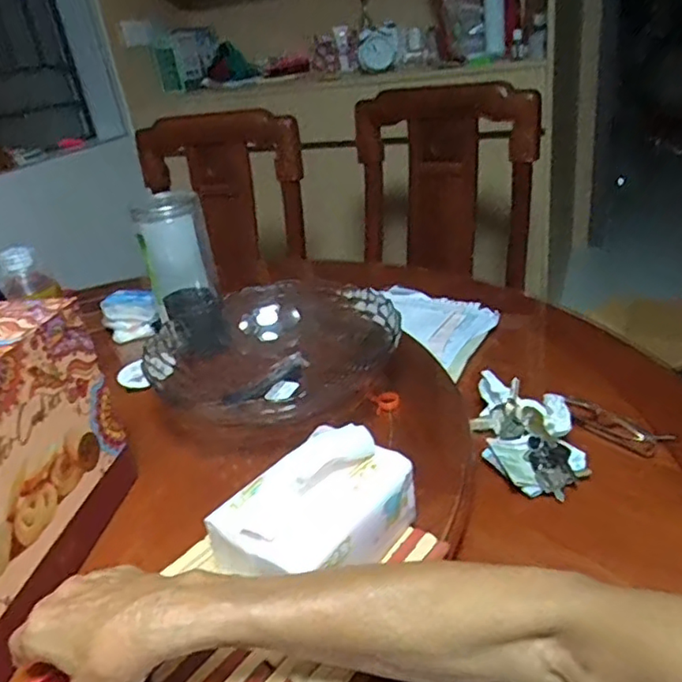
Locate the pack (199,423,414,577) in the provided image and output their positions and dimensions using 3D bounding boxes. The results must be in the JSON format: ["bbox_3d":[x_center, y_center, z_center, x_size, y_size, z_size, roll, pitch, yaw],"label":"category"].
[{"bbox_3d":[-0.017,0.119,0.443,0.094,0.057,0.128,16,35,37],"label":"pack"}]

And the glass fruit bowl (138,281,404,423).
[{"bbox_3d":[-0.076,0.012,0.711,0.262,0.085,0.264,-5,27,3],"label":"glass fruit bowl"}]

